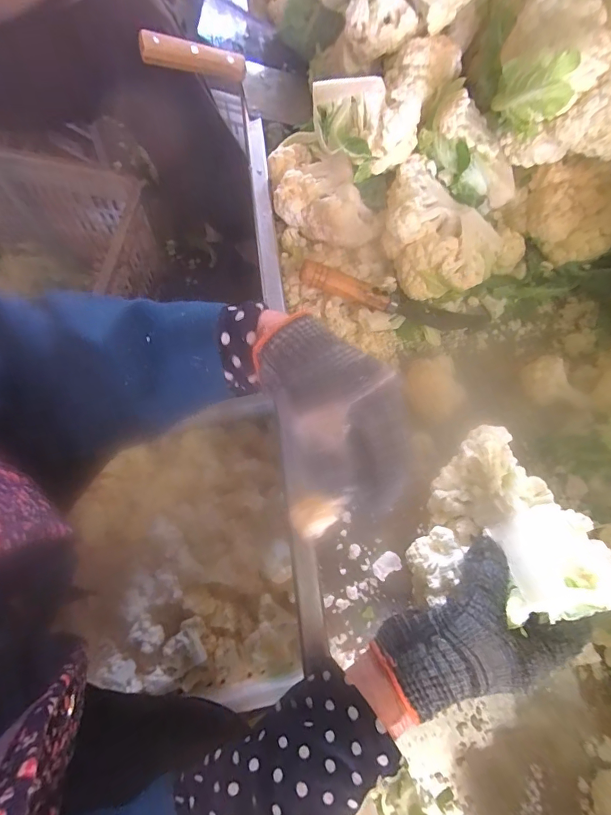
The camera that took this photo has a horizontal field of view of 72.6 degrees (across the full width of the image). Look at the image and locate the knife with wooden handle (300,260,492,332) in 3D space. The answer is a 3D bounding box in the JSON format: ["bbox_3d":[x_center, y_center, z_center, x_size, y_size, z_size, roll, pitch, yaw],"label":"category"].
[{"bbox_3d":[0.098,-0.112,0.447,0.213,0.023,0.027,13,73,-14],"label":"knife with wooden handle"}]

